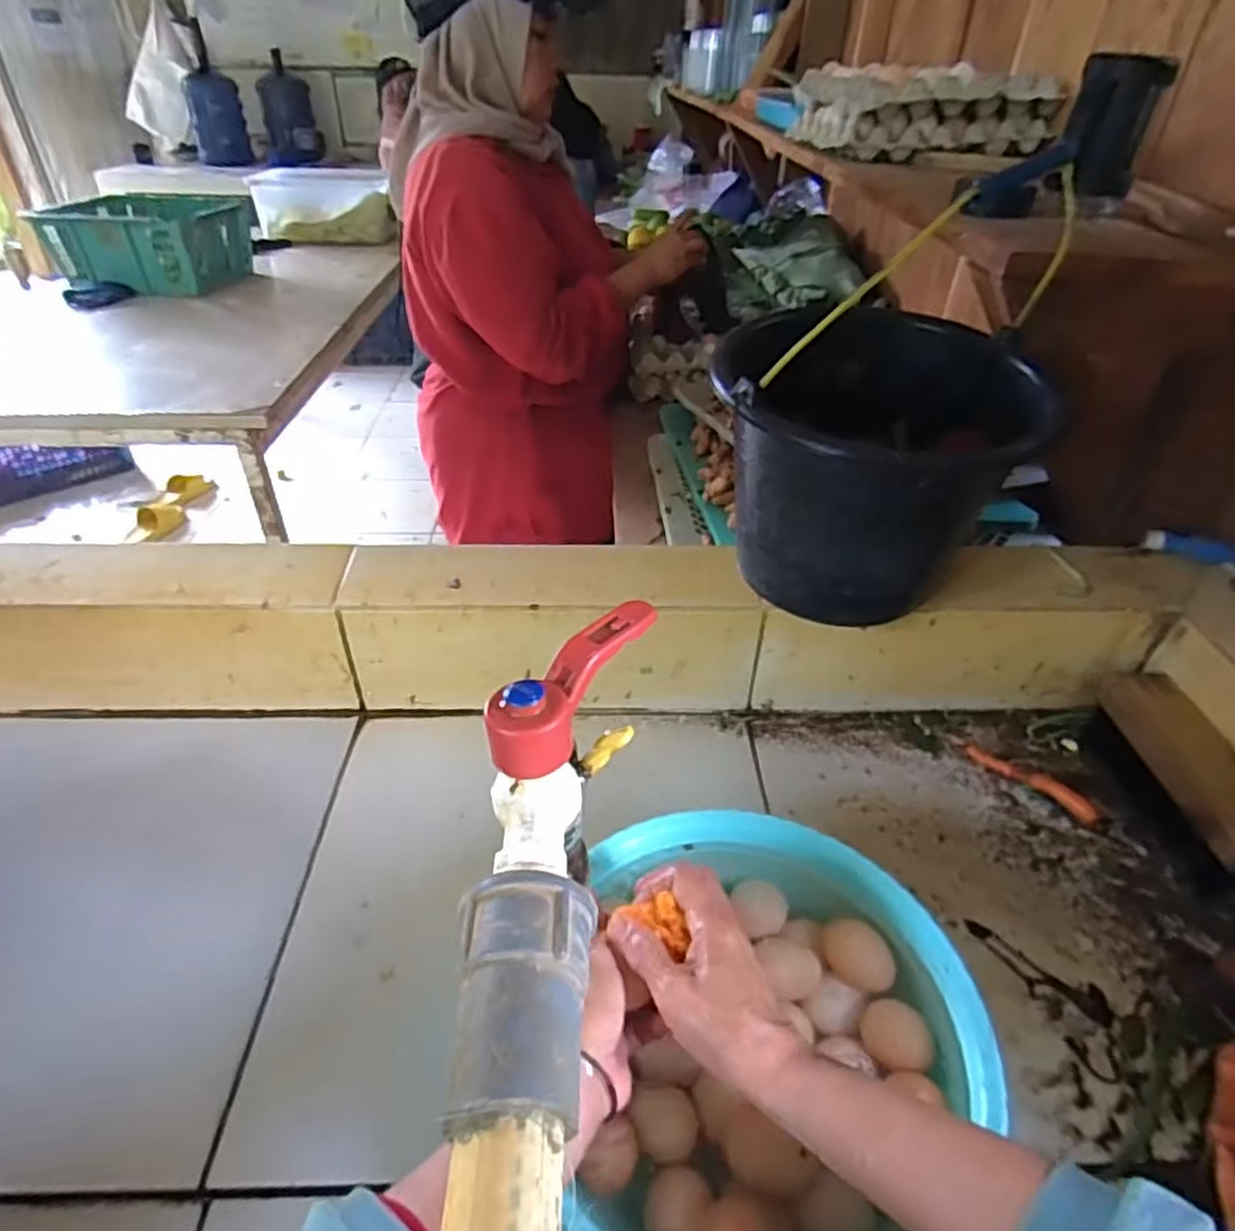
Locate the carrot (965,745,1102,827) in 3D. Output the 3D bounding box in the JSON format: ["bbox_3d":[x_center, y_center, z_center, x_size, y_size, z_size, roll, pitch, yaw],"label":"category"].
[{"bbox_3d":[0.390,0.156,0.694,0.122,0.019,0.024,31,46,32],"label":"carrot"}]

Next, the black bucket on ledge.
[{"bbox_3d":[0.217,-0.130,0.663,0.258,0.218,0.254,11,39,13],"label":"black bucket on ledge"}]

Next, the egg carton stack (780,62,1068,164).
[{"bbox_3d":[0.428,-0.745,1.086,0.258,0.095,0.298,-7,38,-11],"label":"egg carton stack"}]

